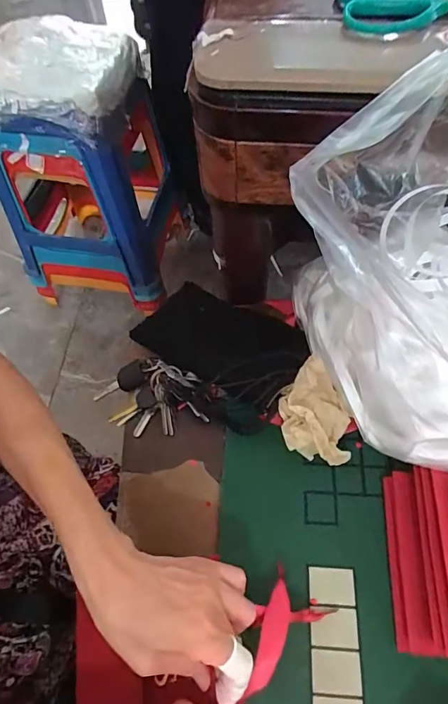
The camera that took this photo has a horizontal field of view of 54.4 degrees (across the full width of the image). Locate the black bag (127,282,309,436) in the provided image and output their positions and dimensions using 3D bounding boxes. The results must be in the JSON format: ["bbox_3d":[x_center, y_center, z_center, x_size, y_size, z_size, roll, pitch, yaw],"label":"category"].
[{"bbox_3d":[-0.012,-0.008,0.499,0.199,0.053,0.126,33,67,19],"label":"black bag"}]

